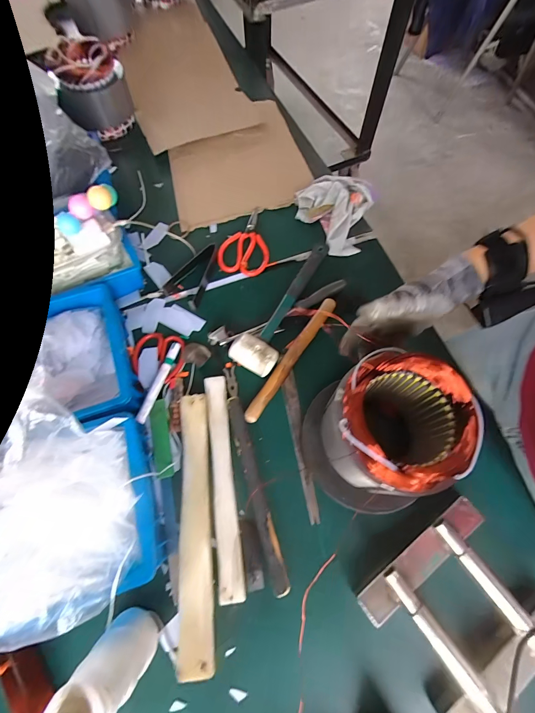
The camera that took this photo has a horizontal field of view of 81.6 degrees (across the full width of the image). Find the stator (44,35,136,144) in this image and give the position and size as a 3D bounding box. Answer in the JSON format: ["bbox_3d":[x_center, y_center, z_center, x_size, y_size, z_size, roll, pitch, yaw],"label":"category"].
[{"bbox_3d":[-0.363,-0.562,0.662,0.129,0.137,0.148,10,70,3],"label":"stator"}]

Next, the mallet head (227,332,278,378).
[{"bbox_3d":[-0.021,-0.001,0.504,0.073,0.046,0.046,29,72,10],"label":"mallet head"}]

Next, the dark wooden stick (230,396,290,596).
[{"bbox_3d":[-0.016,0.188,0.447,0.022,0.017,0.262,-15,70,-6],"label":"dark wooden stick"}]

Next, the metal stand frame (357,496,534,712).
[{"bbox_3d":[0.238,0.315,0.385,0.189,0.045,0.179,-34,74,-12],"label":"metal stand frame"}]

